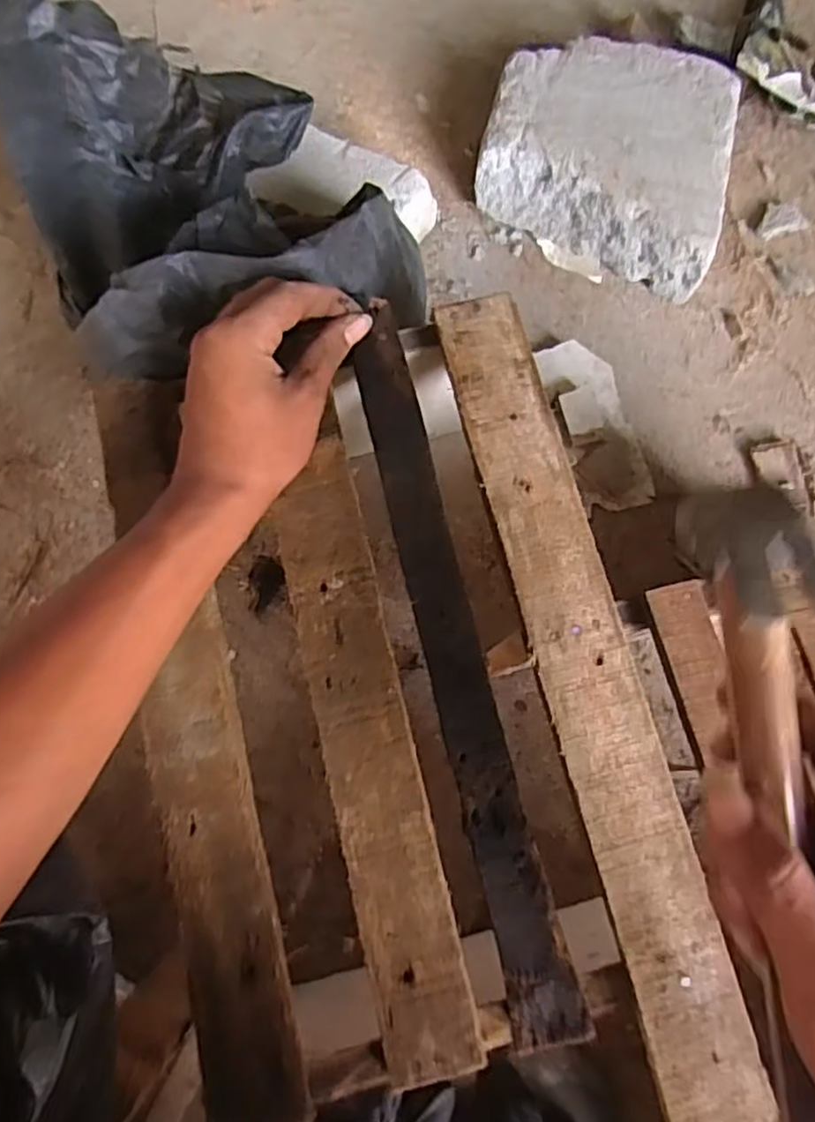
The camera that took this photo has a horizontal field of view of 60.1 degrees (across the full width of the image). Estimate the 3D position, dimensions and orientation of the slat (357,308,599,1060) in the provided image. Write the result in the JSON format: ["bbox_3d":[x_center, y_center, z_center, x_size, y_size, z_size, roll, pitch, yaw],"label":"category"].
[{"bbox_3d":[0.022,0.037,0.366,0.030,0.023,0.383,-13,76,-4],"label":"slat"}]

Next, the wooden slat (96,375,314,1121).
[{"bbox_3d":[-0.108,0.075,0.354,0.046,0.013,0.370,-14,77,-4],"label":"wooden slat"}]

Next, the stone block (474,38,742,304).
[{"bbox_3d":[0.177,-0.346,0.597,0.208,0.068,0.168,26,78,5],"label":"stone block"}]

